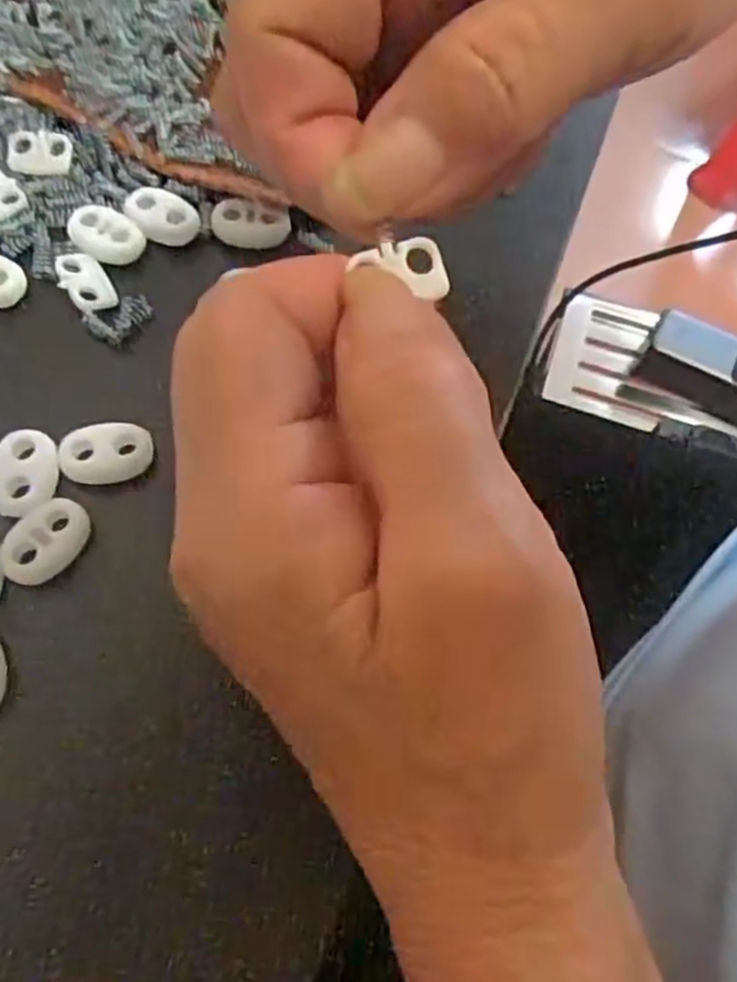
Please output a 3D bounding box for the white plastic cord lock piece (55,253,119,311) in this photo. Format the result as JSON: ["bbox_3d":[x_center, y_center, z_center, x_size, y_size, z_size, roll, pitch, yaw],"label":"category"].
[{"bbox_3d":[-0.078,-0.058,0.217,0.013,0.004,0.019,-28,71,-15],"label":"white plastic cord lock piece"}]

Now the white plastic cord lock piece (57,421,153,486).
[{"bbox_3d":[-0.065,-0.010,0.195,0.022,0.004,0.014,-4,67,-6],"label":"white plastic cord lock piece"}]

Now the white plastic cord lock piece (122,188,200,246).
[{"bbox_3d":[-0.060,-0.080,0.226,0.025,0.004,0.015,28,68,8],"label":"white plastic cord lock piece"}]

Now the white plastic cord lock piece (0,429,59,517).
[{"bbox_3d":[-0.084,-0.005,0.191,0.015,0.004,0.022,-9,68,-8],"label":"white plastic cord lock piece"}]

